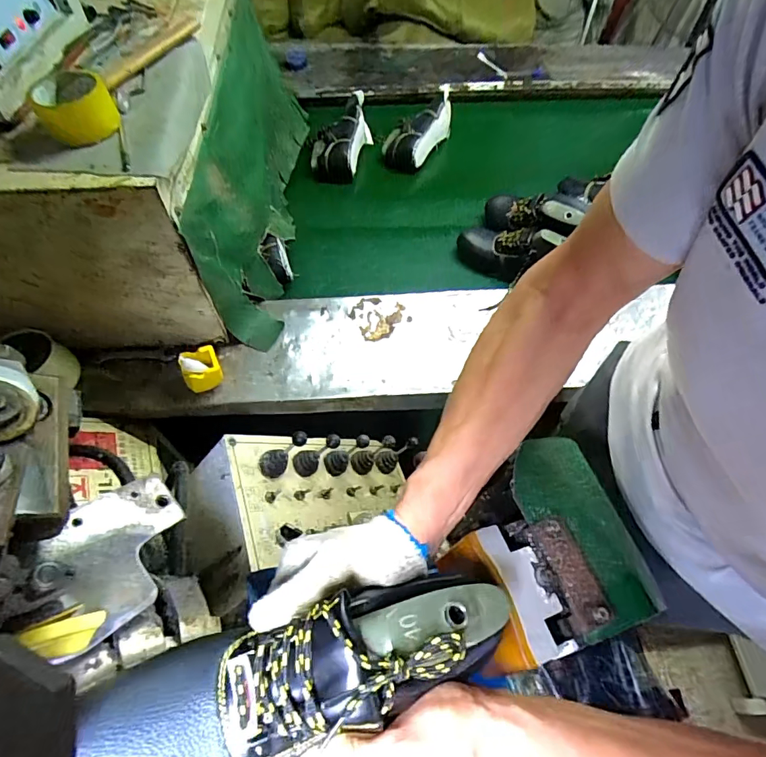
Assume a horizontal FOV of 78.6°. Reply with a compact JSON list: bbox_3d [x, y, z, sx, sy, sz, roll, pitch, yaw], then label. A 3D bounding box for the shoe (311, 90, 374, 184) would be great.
[{"bbox_3d":[-0.108,-0.640,1.241,0.142,0.122,0.285,11,59,5],"label":"shoe"}]

